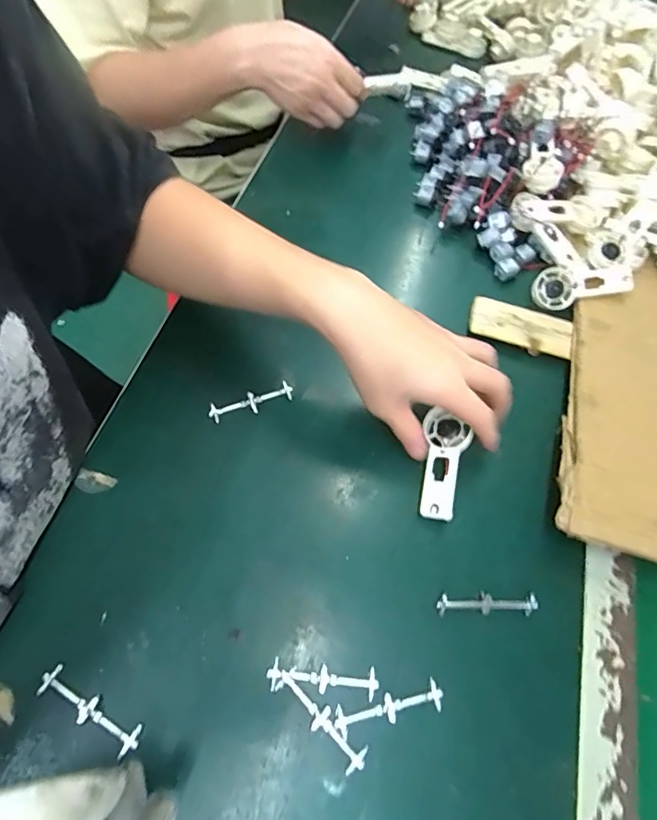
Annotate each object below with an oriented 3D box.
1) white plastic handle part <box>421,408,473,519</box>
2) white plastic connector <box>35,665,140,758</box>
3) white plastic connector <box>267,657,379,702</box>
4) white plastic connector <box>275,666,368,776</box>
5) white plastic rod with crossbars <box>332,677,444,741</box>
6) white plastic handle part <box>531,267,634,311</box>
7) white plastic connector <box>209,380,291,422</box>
[{"bbox_3d":[0.092,0.044,0.394,0.033,0.019,0.088,8,67,3],"label":"white plastic handle part"},{"bbox_3d":[-0.148,0.185,0.305,0.072,0.004,0.018,27,65,13],"label":"white plastic connector"},{"bbox_3d":[-0.003,0.175,0.323,0.071,0.004,0.018,5,62,2],"label":"white plastic connector"},{"bbox_3d":[-0.005,0.195,0.312,0.071,0.005,0.017,41,69,18],"label":"white plastic connector"},{"bbox_3d":[0.039,0.192,0.319,0.073,0.005,0.018,-12,63,-7],"label":"white plastic rod with crossbars"},{"bbox_3d":[0.247,-0.125,0.488,0.088,0.016,0.039,-13,86,10],"label":"white plastic handle part"},{"bbox_3d":[-0.065,-0.007,0.419,0.070,0.009,0.017,-21,65,-12],"label":"white plastic connector"}]

